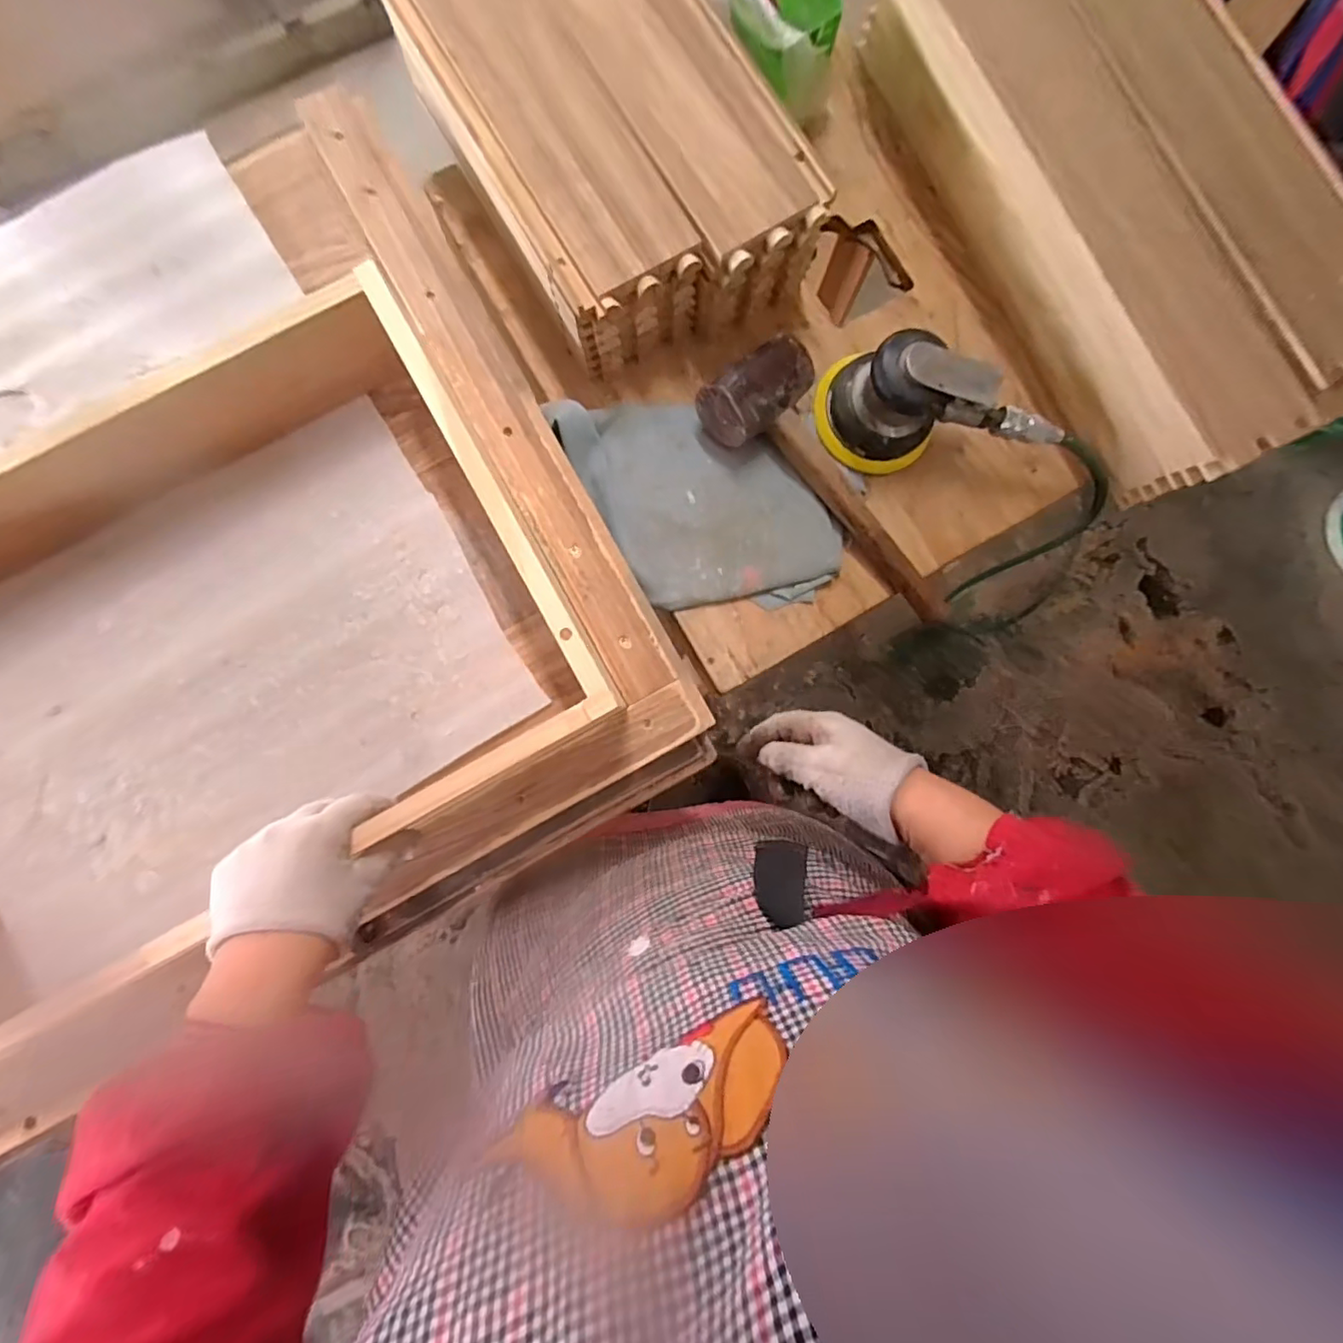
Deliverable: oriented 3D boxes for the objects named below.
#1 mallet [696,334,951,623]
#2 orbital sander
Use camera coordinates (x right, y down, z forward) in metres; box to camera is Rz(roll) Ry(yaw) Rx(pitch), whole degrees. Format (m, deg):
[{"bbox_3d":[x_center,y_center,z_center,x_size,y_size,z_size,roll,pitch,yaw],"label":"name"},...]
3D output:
[{"bbox_3d":[0.142,-0.153,0.530,0.102,0.075,0.287,-34,87,-3],"label":"mallet"},{"bbox_3d":[0.239,-0.242,0.528,0.203,0.088,0.107,7,86,0],"label":"orbital sander"}]

